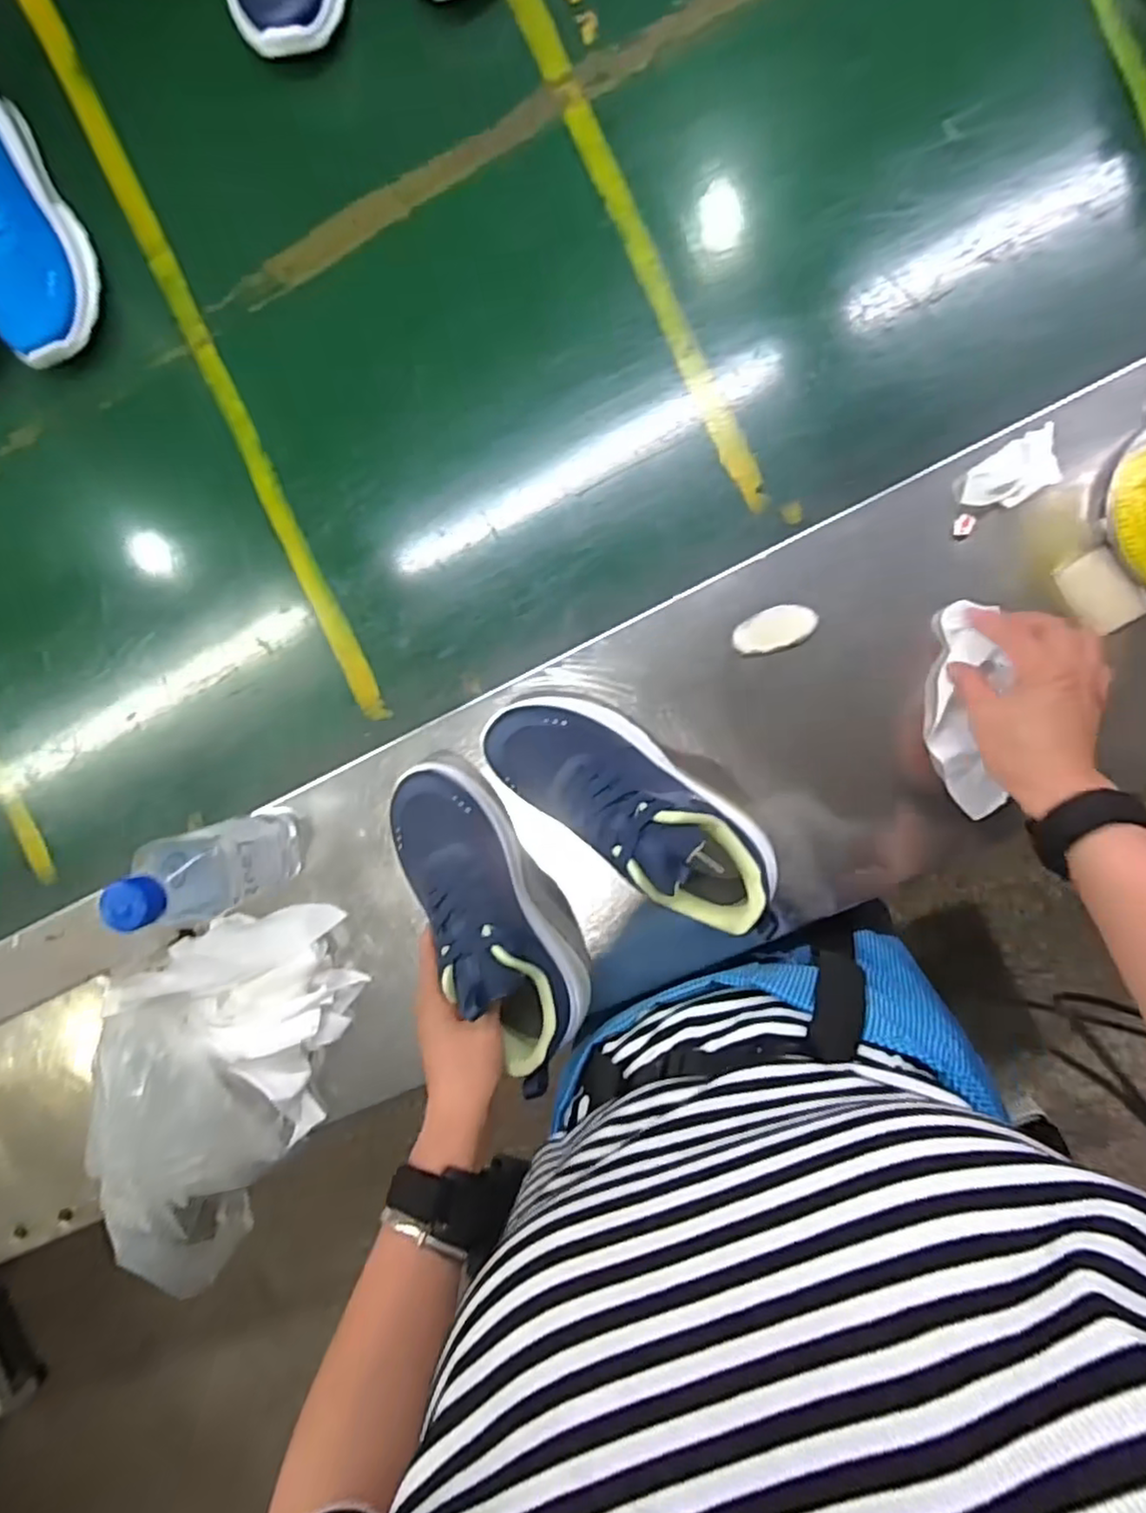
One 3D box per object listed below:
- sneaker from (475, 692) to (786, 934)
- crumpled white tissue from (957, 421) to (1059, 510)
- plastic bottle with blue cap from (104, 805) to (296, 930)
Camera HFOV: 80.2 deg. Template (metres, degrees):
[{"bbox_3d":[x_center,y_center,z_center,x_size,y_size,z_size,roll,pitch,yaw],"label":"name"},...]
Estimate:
[{"bbox_3d":[0.038,0.032,0.462,0.232,0.091,0.079,37,99,14],"label":"sneaker"},{"bbox_3d":[0.295,-0.189,0.460,0.060,0.024,0.038,-28,90,10],"label":"crumpled white tissue"},{"bbox_3d":[-0.250,0.079,0.484,0.047,0.177,0.061,-15,92,10],"label":"plastic bottle with blue cap"}]

